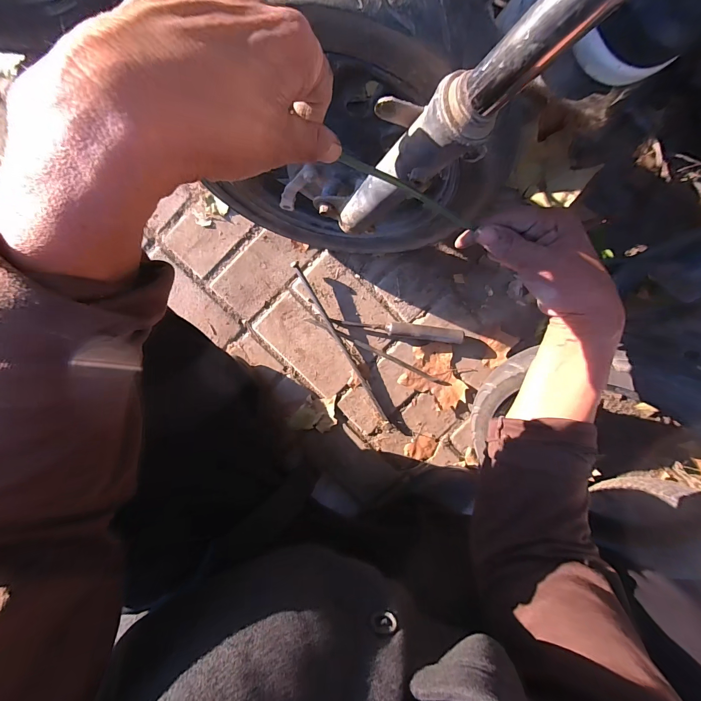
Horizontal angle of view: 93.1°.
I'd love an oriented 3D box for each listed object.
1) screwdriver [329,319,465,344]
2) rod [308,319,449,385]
[{"bbox_3d":[0.082,-0.037,0.569,0.222,0.027,0.024,7,98,-5],"label":"screwdriver"},{"bbox_3d":[0.053,0.006,0.581,0.278,0.010,0.010,26,96,-7],"label":"rod"}]

